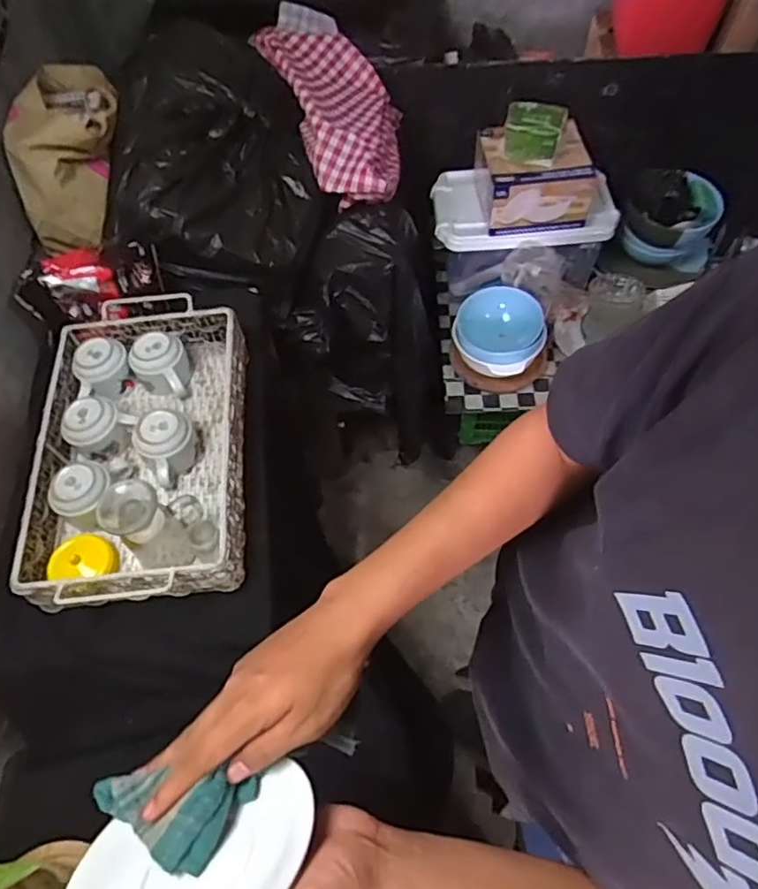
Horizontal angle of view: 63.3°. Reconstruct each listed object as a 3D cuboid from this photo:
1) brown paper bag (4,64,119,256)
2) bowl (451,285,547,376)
[{"bbox_3d":[-0.499,-0.487,0.974,0.157,0.148,0.313,-5,74,-1],"label":"brown paper bag"},{"bbox_3d":[0.232,-0.220,1.197,0.168,0.089,0.151,11,59,9],"label":"bowl"}]

